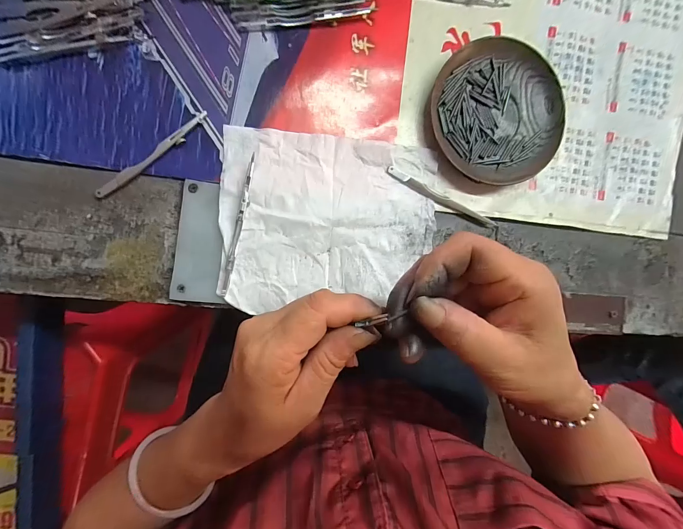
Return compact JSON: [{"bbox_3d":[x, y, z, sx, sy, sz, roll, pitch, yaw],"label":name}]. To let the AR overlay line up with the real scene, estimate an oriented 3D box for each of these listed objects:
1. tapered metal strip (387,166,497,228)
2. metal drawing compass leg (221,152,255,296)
[{"bbox_3d":[0.089,-0.056,0.278,0.110,0.004,0.008,25,89,-8],"label":"tapered metal strip"},{"bbox_3d":[-0.079,-0.030,0.249,0.005,0.009,0.109,13,91,-8],"label":"metal drawing compass leg"}]

